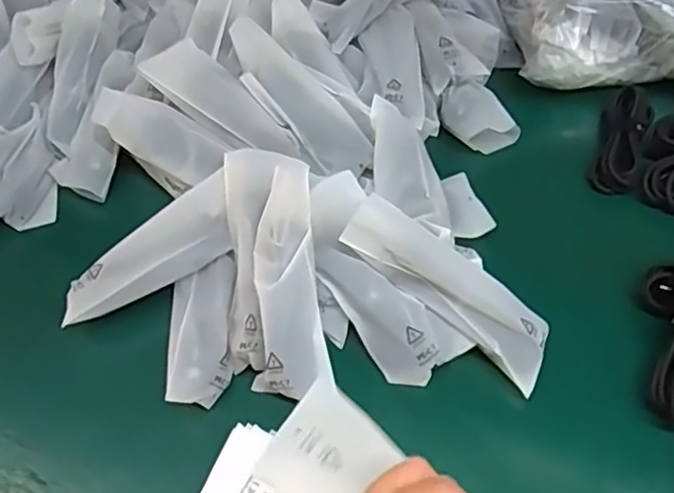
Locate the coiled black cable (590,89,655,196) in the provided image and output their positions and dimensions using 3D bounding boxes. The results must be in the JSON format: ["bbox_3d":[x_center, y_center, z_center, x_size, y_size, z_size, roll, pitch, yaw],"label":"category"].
[{"bbox_3d":[0.230,-0.087,0.525,0.036,0.028,0.100,20,58,19],"label":"coiled black cable"}]

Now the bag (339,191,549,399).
[{"bbox_3d":[0.074,0.024,0.415,0.148,0.033,0.047,40,64,4],"label":"bag"}]

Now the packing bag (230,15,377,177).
[{"bbox_3d":[-0.031,-0.112,0.496,0.045,0.017,0.151,-43,77,20],"label":"packing bag"}]

